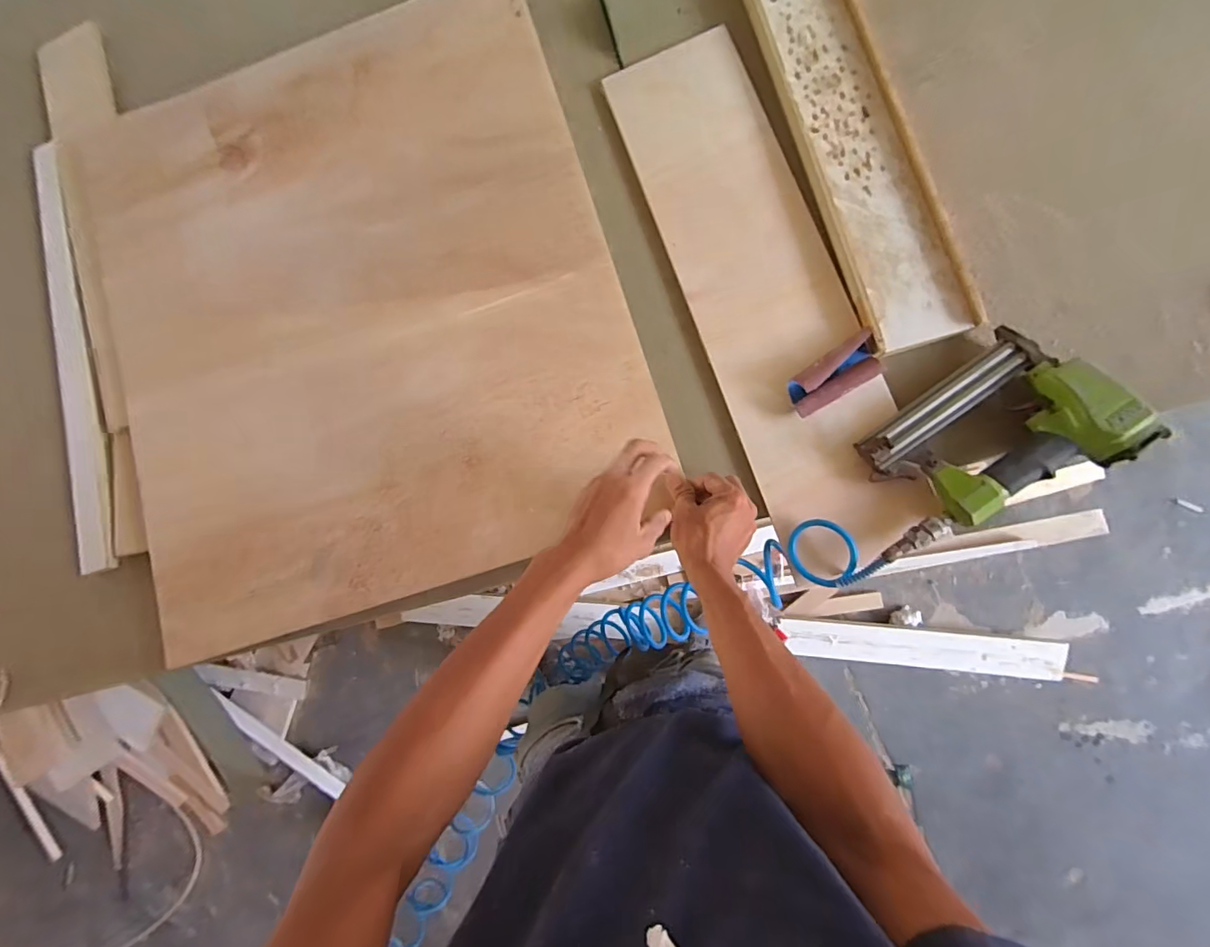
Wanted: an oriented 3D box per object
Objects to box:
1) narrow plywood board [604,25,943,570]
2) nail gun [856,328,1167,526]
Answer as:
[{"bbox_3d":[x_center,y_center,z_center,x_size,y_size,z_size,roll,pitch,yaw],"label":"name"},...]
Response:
[{"bbox_3d":[0.186,-0.229,0.613,0.172,0.022,0.662,-20,80,9],"label":"narrow plywood board"},{"bbox_3d":[0.405,-0.034,0.529,0.205,0.066,0.165,-40,80,2],"label":"nail gun"}]

